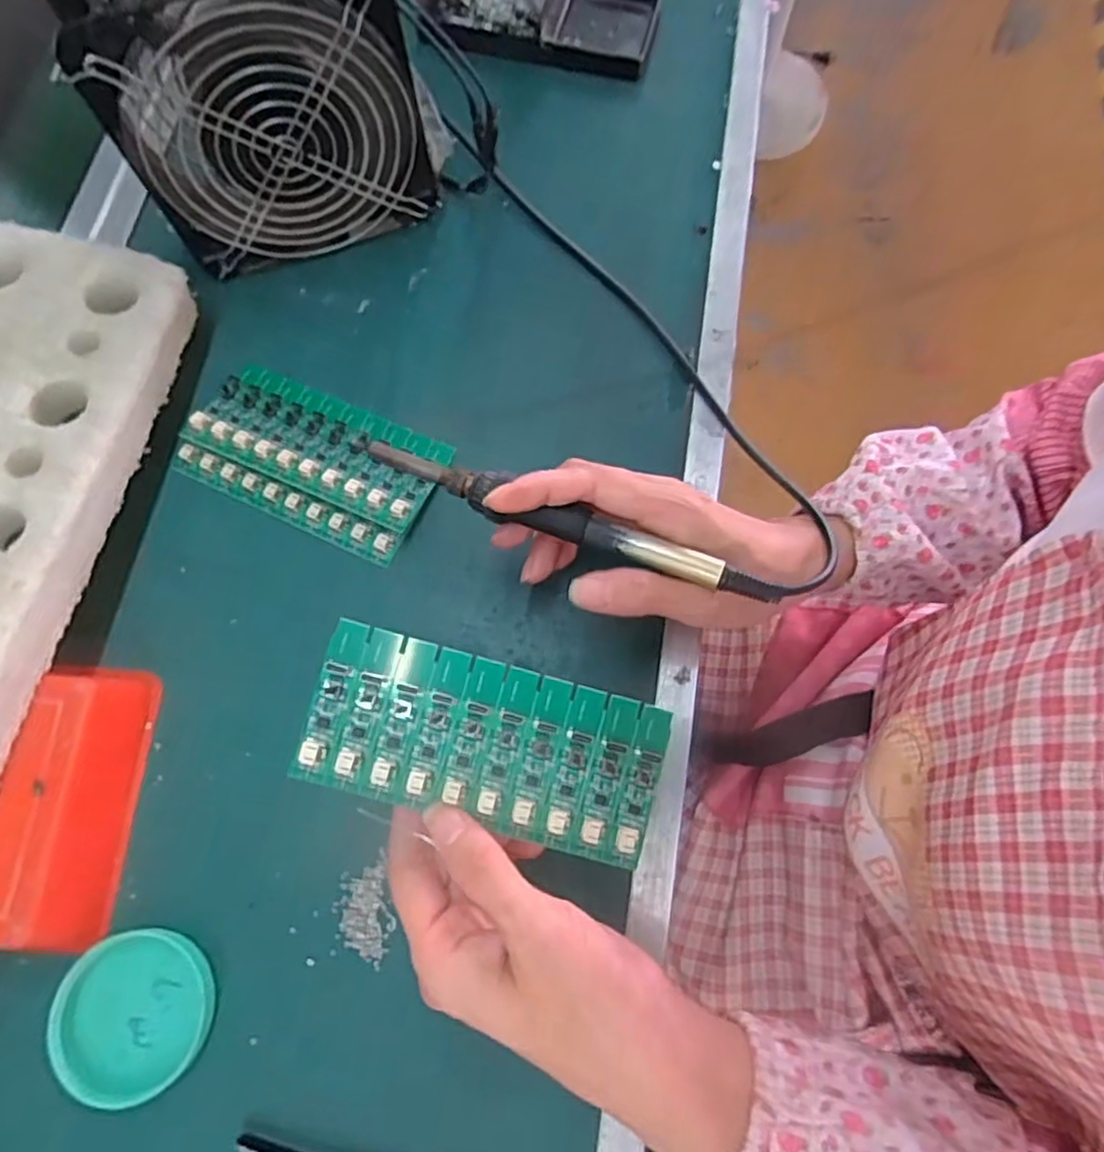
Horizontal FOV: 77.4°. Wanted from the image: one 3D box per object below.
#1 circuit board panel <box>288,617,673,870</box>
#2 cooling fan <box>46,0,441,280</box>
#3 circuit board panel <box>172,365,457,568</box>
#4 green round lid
[{"bbox_3d":[-0.026,0.065,0.268,0.135,0.006,0.062,16,82,-2],"label":"circuit board panel"},{"bbox_3d":[-0.147,-0.250,0.366,0.152,0.154,0.056,-20,74,-5],"label":"cooling fan"},{"bbox_3d":[-0.133,-0.067,0.384,0.138,0.018,0.077,24,75,8],"label":"circuit board panel"},{"bbox_3d":[-0.186,0.193,0.305,0.065,0.009,0.064,0,73,1],"label":"green round lid"}]

